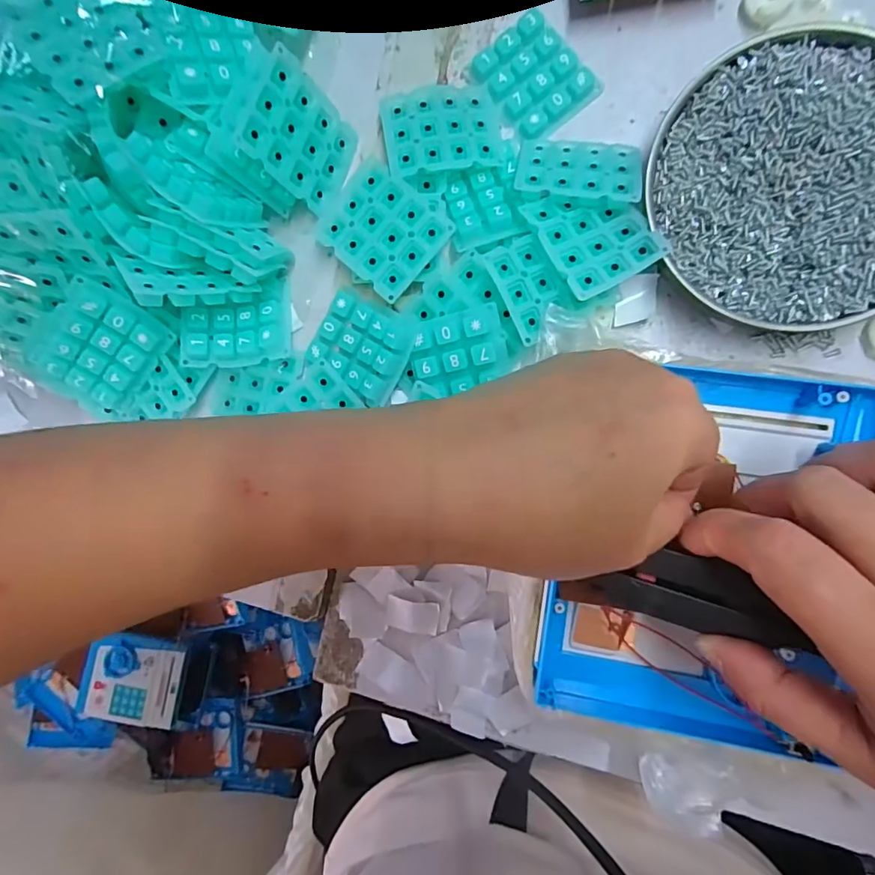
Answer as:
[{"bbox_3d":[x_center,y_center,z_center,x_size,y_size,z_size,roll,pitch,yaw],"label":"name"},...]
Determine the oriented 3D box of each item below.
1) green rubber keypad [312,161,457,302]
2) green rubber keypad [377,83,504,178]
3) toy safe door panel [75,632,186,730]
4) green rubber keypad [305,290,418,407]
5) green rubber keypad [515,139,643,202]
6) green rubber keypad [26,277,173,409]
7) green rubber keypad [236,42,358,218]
[{"bbox_3d":[-0.029,-0.106,0.252,0.058,0.004,0.048,41,96,7],"label":"green rubber keypad"},{"bbox_3d":[0.002,-0.160,0.255,0.058,0.004,0.049,-9,80,-4],"label":"green rubber keypad"},{"bbox_3d":[-0.483,0.380,0.777,0.150,0.033,0.133,9,92,9],"label":"toy safe door panel"},{"bbox_3d":[-0.040,-0.048,0.258,0.053,0.012,0.046,28,95,8],"label":"green rubber keypad"},{"bbox_3d":[0.071,-0.136,0.247,0.059,0.004,0.045,11,60,10],"label":"green rubber keypad"},{"bbox_3d":[-0.174,-0.043,0.253,0.049,0.008,0.061,36,108,-27],"label":"green rubber keypad"},{"bbox_3d":[-0.067,-0.150,0.248,0.004,0.059,0.049,24,88,36],"label":"green rubber keypad"}]

